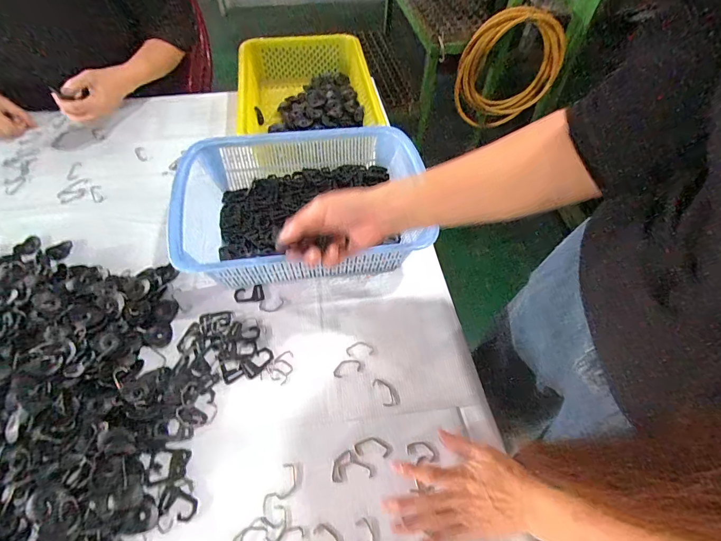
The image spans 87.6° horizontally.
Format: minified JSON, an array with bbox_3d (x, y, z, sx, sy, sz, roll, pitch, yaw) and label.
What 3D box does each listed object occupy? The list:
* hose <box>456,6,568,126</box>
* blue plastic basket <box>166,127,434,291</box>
[{"bbox_3d":[0.520,-0.704,1.349,0.366,0.402,0.093,-2,56,-3],"label":"hose"},{"bbox_3d":[-0.087,-0.094,0.585,0.358,0.112,0.249,-6,57,-7],"label":"blue plastic basket"}]

